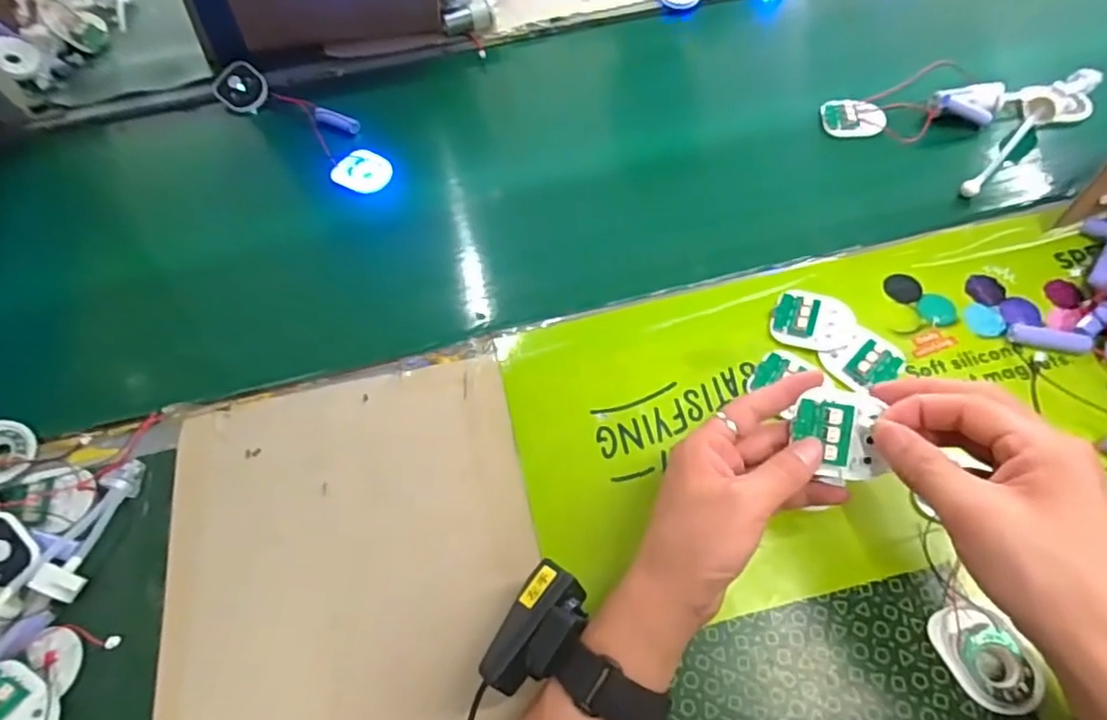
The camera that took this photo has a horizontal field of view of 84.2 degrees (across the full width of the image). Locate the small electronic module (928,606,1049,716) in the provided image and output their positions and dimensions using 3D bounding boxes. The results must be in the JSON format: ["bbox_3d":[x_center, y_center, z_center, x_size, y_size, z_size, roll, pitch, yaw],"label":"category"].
[{"bbox_3d":[0.241,0.166,0.341,0.040,0.013,0.058,-28,59,-13],"label":"small electronic module"}]

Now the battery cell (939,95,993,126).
[{"bbox_3d":[0.383,-0.232,0.570,0.050,0.011,0.013,19,60,-1],"label":"battery cell"}]

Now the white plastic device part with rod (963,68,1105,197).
[{"bbox_3d":[0.431,-0.215,0.551,0.062,0.030,0.206,37,67,25],"label":"white plastic device part with rod"}]

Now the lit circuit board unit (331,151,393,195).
[{"bbox_3d":[-0.184,-0.183,0.597,0.048,0.008,0.048,3,66,-7],"label":"lit circuit board unit"}]

